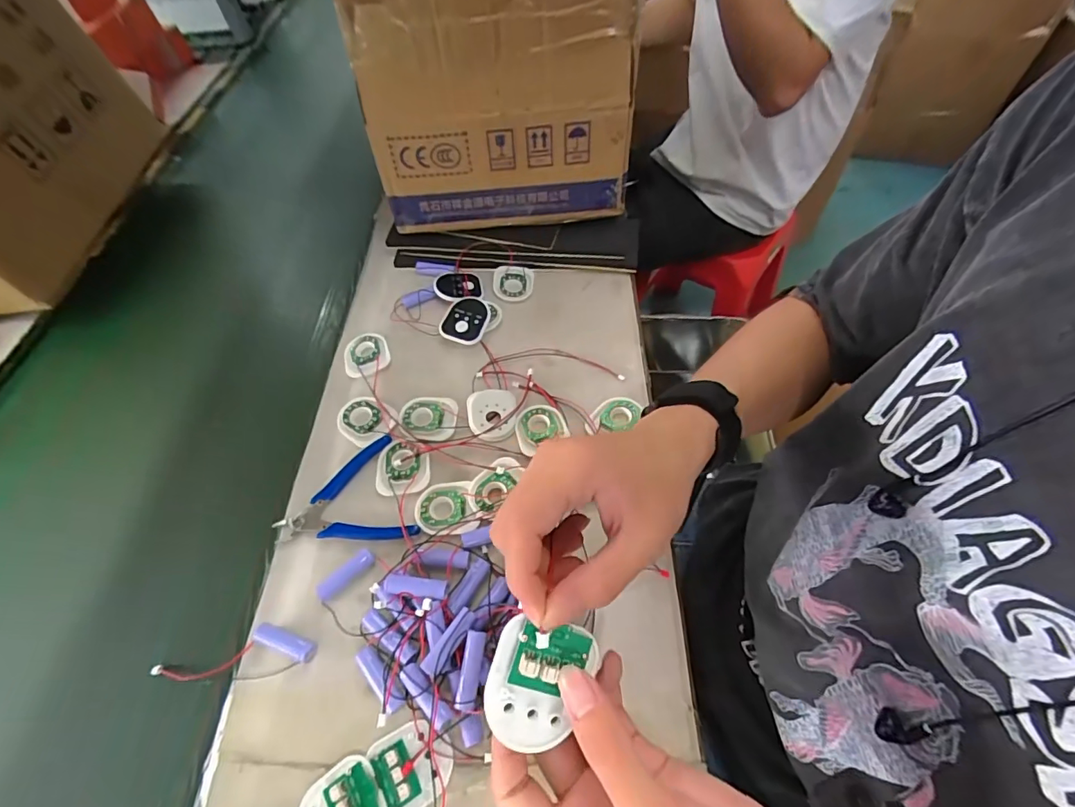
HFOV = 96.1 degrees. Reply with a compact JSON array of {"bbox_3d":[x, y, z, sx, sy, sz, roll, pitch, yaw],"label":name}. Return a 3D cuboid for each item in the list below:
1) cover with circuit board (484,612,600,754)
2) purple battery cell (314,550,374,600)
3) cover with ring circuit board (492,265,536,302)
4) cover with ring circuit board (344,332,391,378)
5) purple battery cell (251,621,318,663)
[{"bbox_3d":[0.000,0.129,0.223,0.044,0.010,0.055,27,78,-8],"label":"cover with circuit board"},{"bbox_3d":[-0.157,0.139,0.396,0.048,0.013,0.015,-40,64,-21],"label":"purple battery cell"},{"bbox_3d":[-0.029,-0.149,0.592,0.050,0.009,0.061,-6,57,-2],"label":"cover with ring circuit board"},{"bbox_3d":[-0.189,-0.055,0.532,0.048,0.005,0.055,-19,58,-9],"label":"cover with ring circuit board"},{"bbox_3d":[-0.195,0.183,0.372,0.054,0.013,0.015,15,59,12],"label":"purple battery cell"}]

